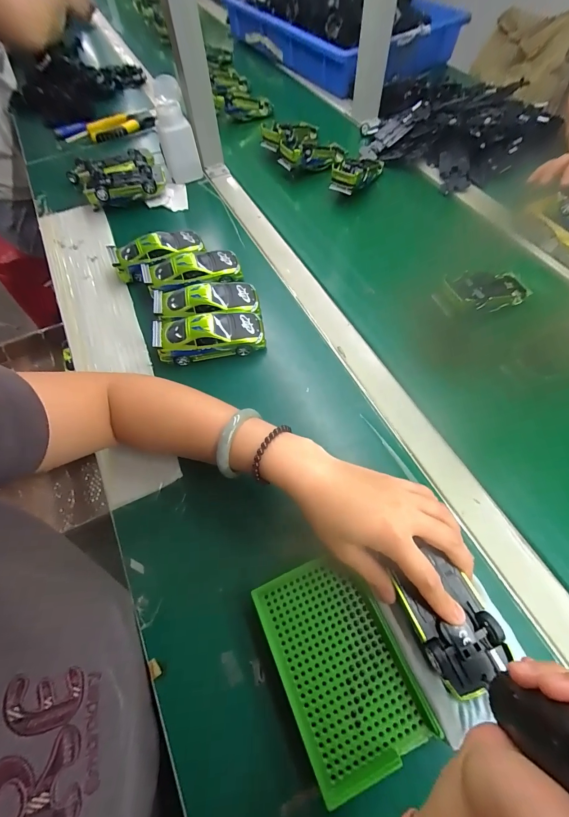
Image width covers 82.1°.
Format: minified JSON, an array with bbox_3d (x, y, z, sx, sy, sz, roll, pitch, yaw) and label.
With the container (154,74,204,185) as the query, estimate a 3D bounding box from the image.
[{"bbox_3d":[-0.185,-0.465,0.557,0.058,0.129,0.048,-18,64,-7],"label":"container"}]

